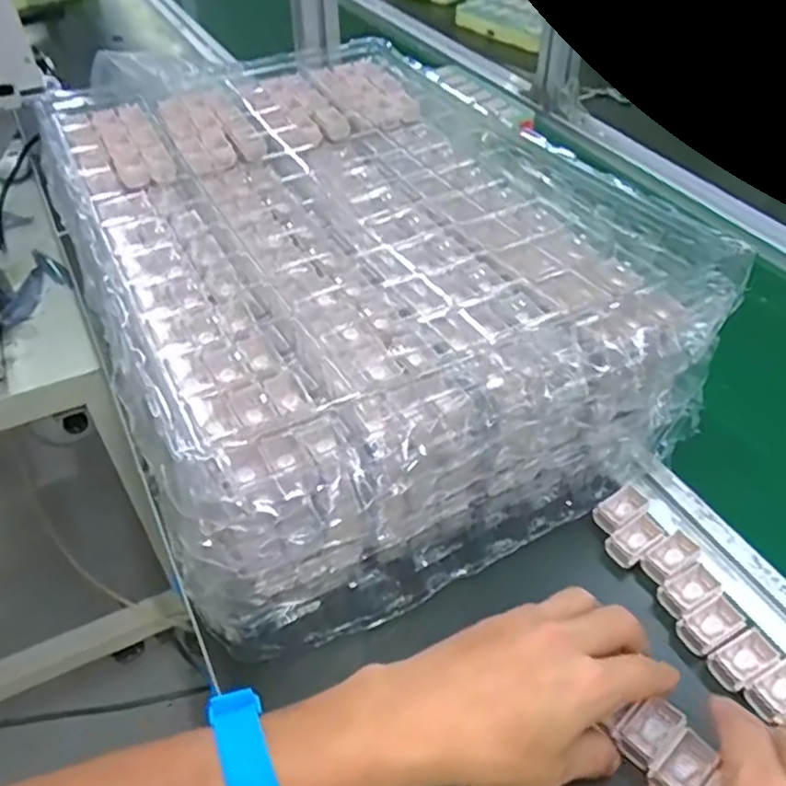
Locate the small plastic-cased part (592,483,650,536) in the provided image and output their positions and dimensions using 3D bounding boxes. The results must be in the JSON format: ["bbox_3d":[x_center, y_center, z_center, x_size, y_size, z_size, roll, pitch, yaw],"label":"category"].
[{"bbox_3d":[0.154,0.077,0.460,0.034,0.010,0.019,-26,50,-24],"label":"small plastic-cased part"}]

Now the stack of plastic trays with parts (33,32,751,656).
[{"bbox_3d":[-0.050,-0.110,0.553,0.343,0.141,0.518,-19,48,-18],"label":"stack of plastic trays with parts"}]

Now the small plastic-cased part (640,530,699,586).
[{"bbox_3d":[0.178,0.105,0.434,0.037,0.011,0.021,-27,51,-25],"label":"small plastic-cased part"}]

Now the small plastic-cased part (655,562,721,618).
[{"bbox_3d":[0.181,0.120,0.417,0.034,0.008,0.022,-25,50,-23],"label":"small plastic-cased part"}]

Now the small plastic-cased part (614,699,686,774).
[{"bbox_3d":[0.137,0.178,0.361,0.038,0.015,0.021,-31,53,-28],"label":"small plastic-cased part"}]

